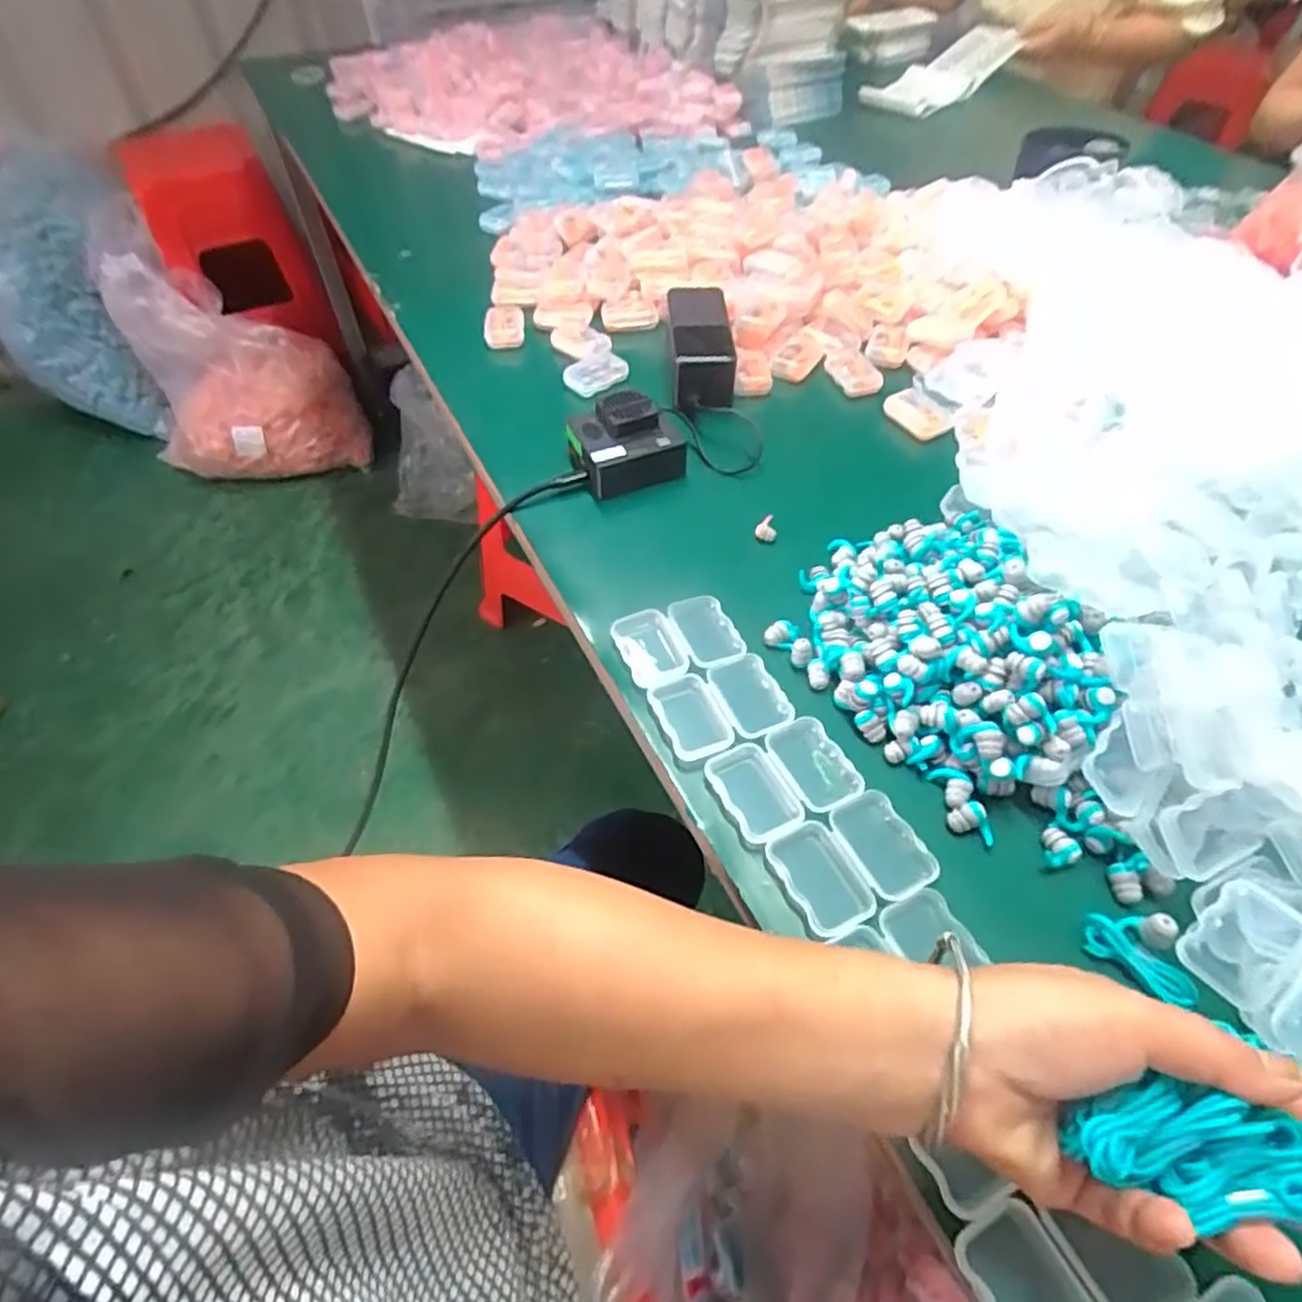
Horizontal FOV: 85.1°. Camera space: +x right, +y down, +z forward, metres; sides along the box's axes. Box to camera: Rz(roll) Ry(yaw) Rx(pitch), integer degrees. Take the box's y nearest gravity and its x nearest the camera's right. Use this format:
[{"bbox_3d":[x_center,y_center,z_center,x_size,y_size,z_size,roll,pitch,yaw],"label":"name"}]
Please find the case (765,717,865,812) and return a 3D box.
[{"bbox_3d":[0.092,0.066,0.404,0.036,0.016,0.055,-26,56,-13],"label":"case"}]

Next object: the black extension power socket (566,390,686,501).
[{"bbox_3d":[-0.020,-0.162,0.552,0.082,0.048,0.065,-13,53,-10],"label":"black extension power socket"}]

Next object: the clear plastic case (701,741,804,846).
[{"bbox_3d":[0.058,0.077,0.388,0.037,0.011,0.056,-21,55,-17],"label":"clear plastic case"}]

